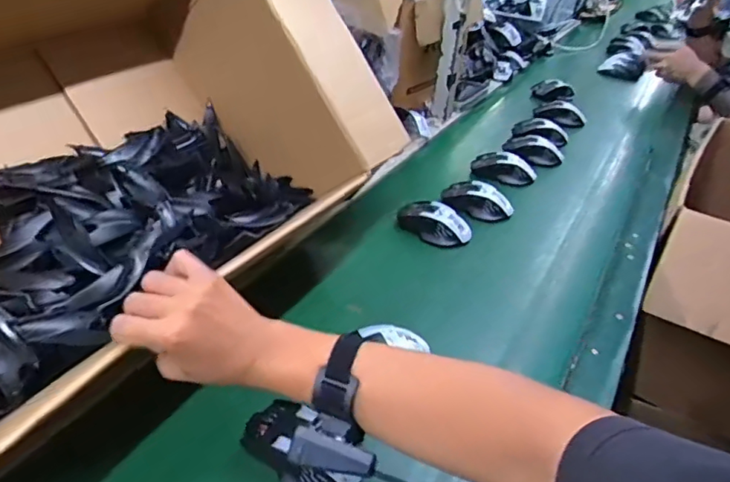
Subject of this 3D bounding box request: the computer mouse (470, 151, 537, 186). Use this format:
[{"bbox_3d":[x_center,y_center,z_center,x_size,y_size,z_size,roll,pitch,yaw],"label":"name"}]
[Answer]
[{"bbox_3d":[0.256,-0.135,1.004,0.119,0.036,0.045,12,36,11],"label":"computer mouse"}]

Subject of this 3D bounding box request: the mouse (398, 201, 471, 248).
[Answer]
[{"bbox_3d":[0.107,-0.028,0.842,0.115,0.039,0.058,18,37,18],"label":"mouse"}]

